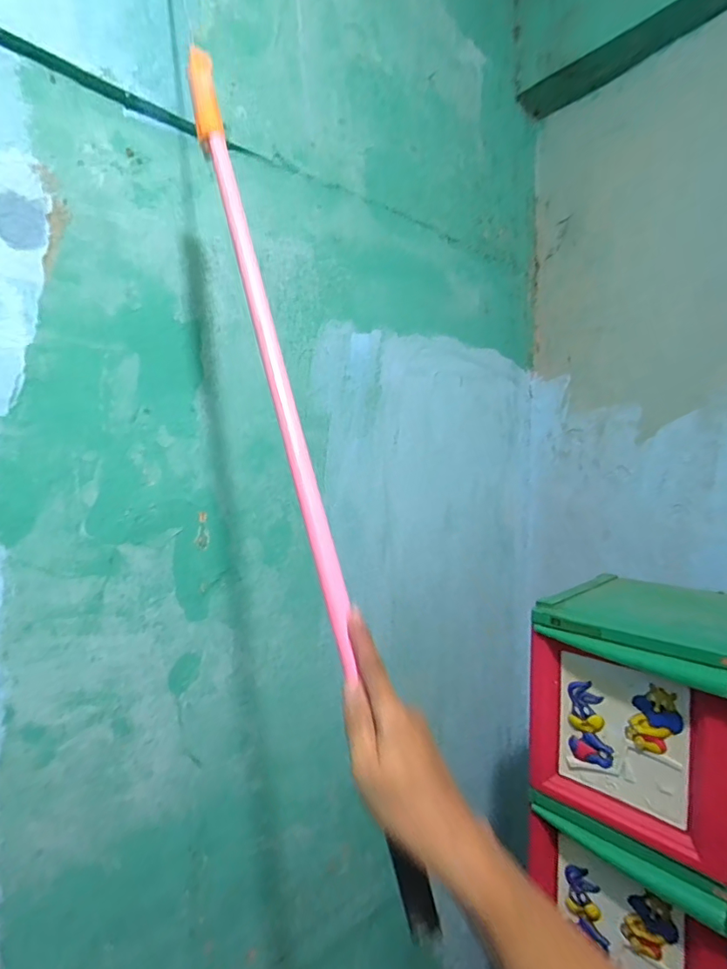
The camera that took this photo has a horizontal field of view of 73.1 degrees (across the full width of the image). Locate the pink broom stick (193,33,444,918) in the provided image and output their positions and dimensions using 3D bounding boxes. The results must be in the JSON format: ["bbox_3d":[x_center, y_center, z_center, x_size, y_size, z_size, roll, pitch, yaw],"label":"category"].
[{"bbox_3d":[-0.082,-0.097,0.475,0.021,0.891,0.027,-1,-23,-42],"label":"pink broom stick"}]

